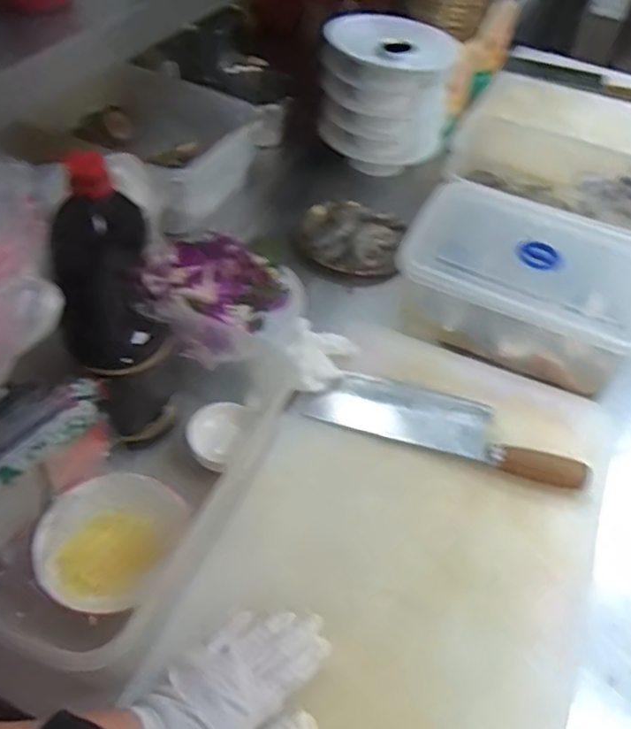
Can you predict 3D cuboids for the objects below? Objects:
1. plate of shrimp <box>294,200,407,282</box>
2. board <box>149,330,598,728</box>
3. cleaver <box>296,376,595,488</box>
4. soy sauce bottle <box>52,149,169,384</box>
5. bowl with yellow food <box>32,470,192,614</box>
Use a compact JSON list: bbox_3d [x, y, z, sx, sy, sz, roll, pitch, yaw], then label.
[{"bbox_3d":[0.041,-0.177,0.975,0.135,0.056,0.143,3,48,-3],"label":"plate of shrimp"},{"bbox_3d":[0.093,0.177,0.654,0.334,0.024,0.522,18,49,10],"label":"board"},{"bbox_3d":[0.137,0.058,0.752,0.312,0.021,0.083,15,49,7],"label":"cleaver"},{"bbox_3d":[-0.183,-0.081,0.595,0.085,0.218,0.067,-11,51,-15],"label":"soy sauce bottle"},{"bbox_3d":[-0.185,0.161,0.617,0.114,0.055,0.132,23,50,14],"label":"bowl with yellow food"}]

